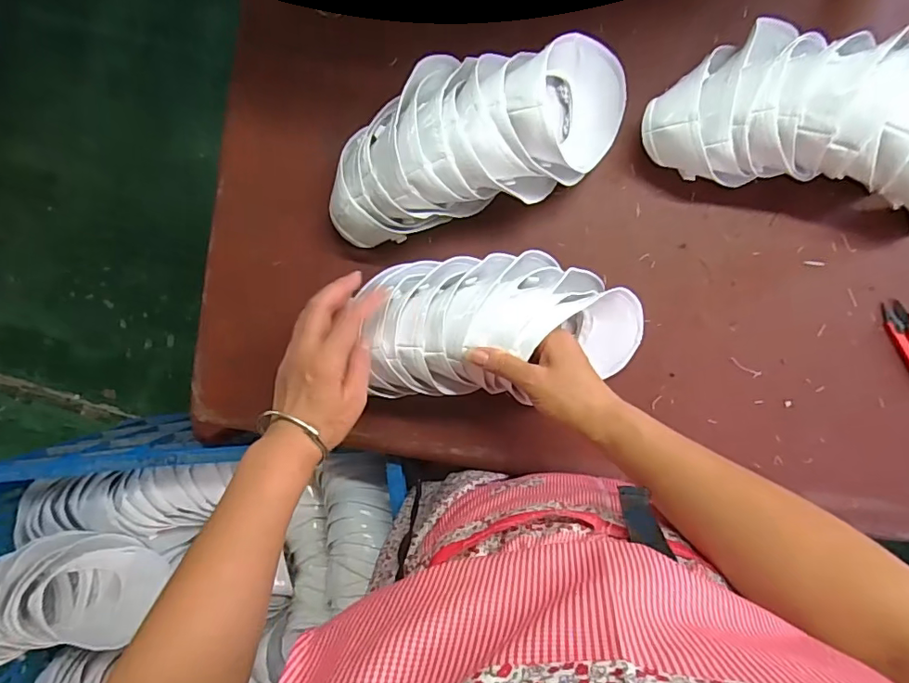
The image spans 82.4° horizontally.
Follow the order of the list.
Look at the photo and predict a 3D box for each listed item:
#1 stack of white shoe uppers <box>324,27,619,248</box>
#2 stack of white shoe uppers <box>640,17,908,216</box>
[{"bbox_3d":[0.021,-0.209,0.524,0.326,0.113,0.149,-14,93,5],"label":"stack of white shoe uppers"},{"bbox_3d":[0.346,-0.223,0.498,0.295,0.119,0.153,15,94,3],"label":"stack of white shoe uppers"}]

